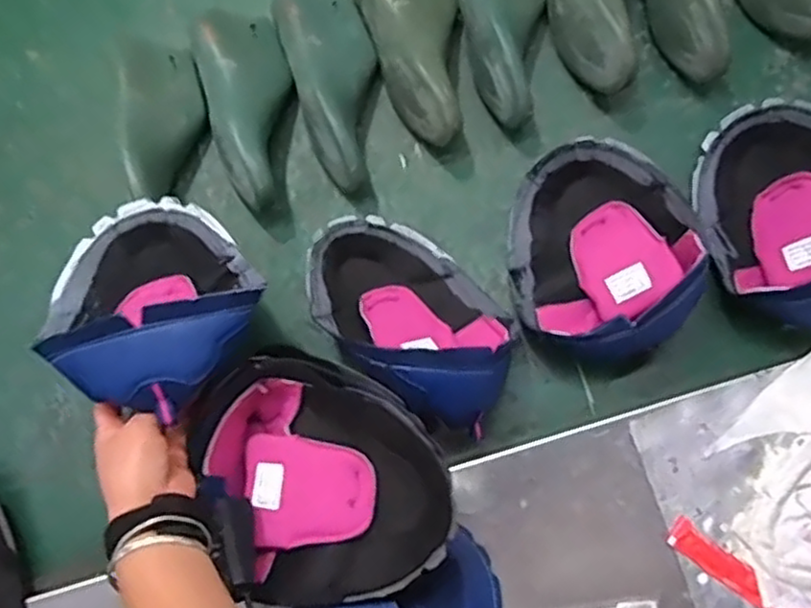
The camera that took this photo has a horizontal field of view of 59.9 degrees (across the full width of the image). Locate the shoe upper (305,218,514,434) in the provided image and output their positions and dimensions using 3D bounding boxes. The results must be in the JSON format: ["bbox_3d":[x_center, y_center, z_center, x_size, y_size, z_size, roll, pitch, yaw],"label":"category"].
[{"bbox_3d":[0.005,0.006,0.630,0.221,0.101,0.138,41,80,9],"label":"shoe upper"}]

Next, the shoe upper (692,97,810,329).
[{"bbox_3d":[0.347,-0.082,0.634,0.147,0.096,0.210,-34,79,-7],"label":"shoe upper"}]

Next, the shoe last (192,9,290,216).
[{"bbox_3d":[-0.152,-0.198,0.698,0.086,0.068,0.215,-17,77,-4],"label":"shoe last"}]

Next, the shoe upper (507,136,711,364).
[{"bbox_3d":[0.168,-0.050,0.640,0.151,0.081,0.203,-24,78,-5],"label":"shoe upper"}]

